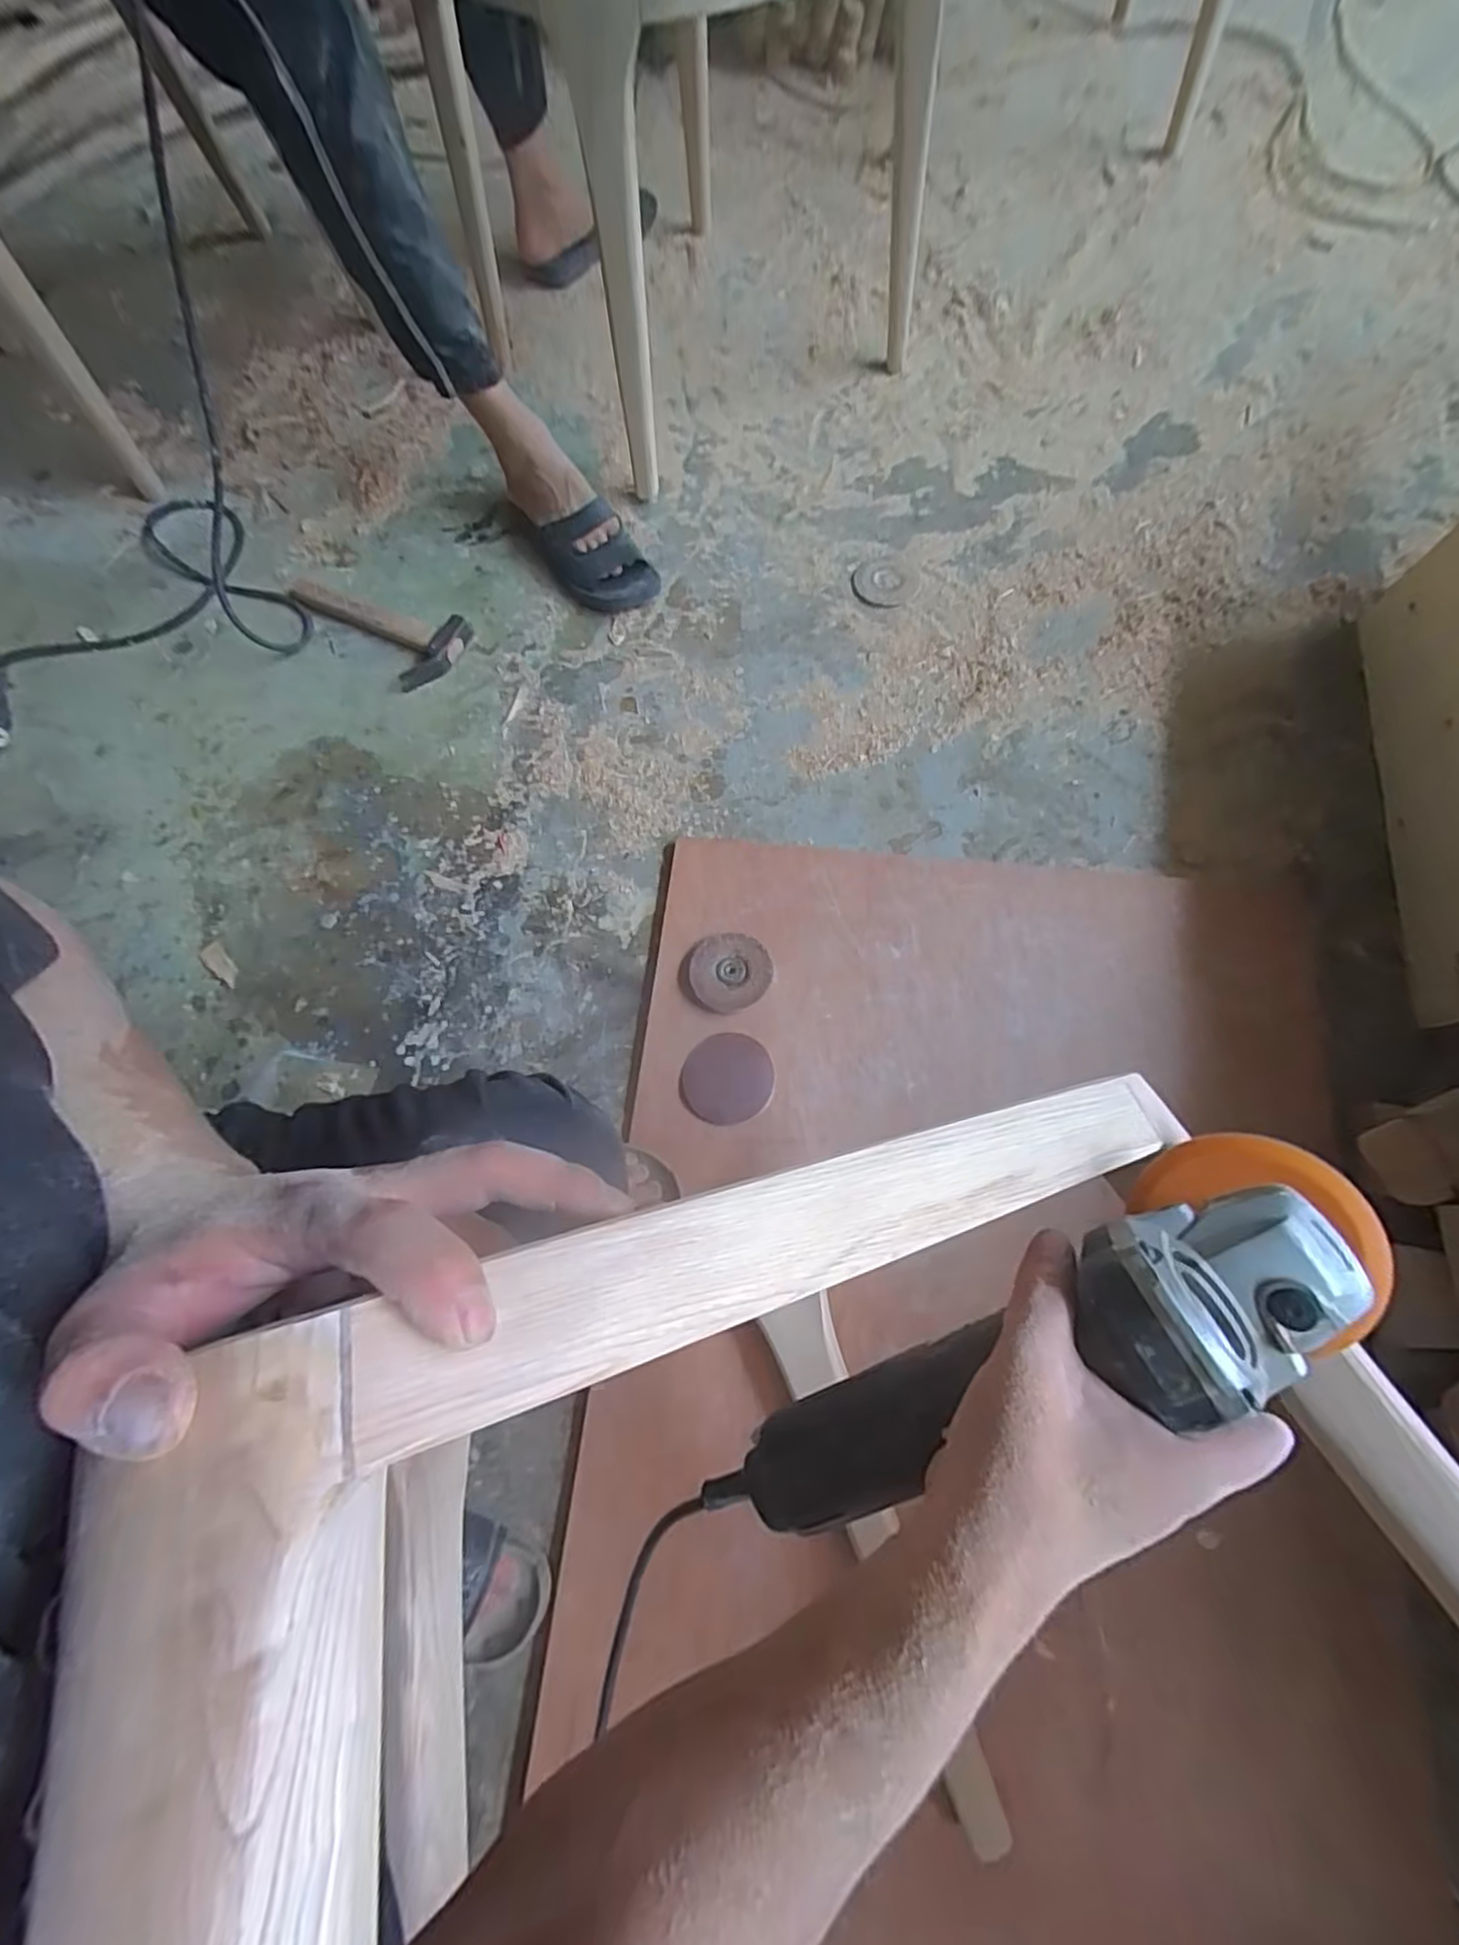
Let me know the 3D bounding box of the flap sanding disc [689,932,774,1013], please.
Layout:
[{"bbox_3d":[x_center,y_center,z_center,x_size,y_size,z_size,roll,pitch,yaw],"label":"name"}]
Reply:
[{"bbox_3d":[0.002,0.000,0.771,0.091,0.014,0.088,-1,72,2],"label":"flap sanding disc"}]

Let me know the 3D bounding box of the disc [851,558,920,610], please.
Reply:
[{"bbox_3d":[0.217,-0.544,0.951,0.086,0.010,0.085,-1,72,2],"label":"disc"}]

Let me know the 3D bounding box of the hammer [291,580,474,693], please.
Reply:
[{"bbox_3d":[-0.501,-0.471,0.939,0.282,0.030,0.119,22,74,9],"label":"hammer"}]

